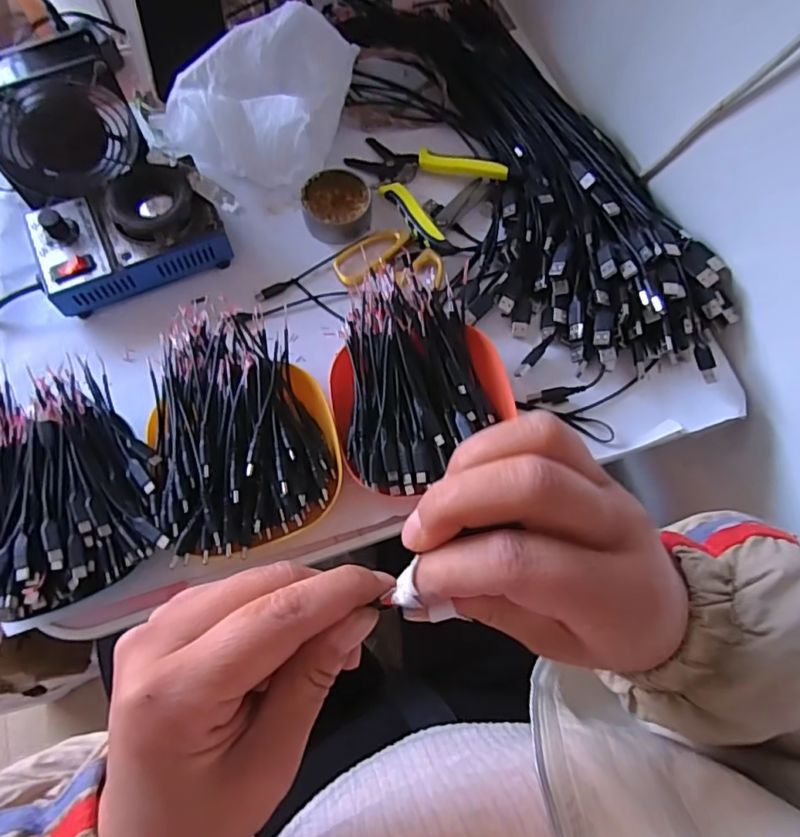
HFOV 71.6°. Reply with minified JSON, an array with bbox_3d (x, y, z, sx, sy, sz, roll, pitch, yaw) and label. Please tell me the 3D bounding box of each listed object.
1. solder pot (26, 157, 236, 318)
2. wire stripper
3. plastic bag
[{"bbox_3d":[-0.233,-0.160,0.472,0.152,0.053,0.097,-28,73,-11],"label":"solder pot"},{"bbox_3d":[0.013,-0.225,0.519,0.142,0.013,0.107,34,72,10],"label":"wire stripper"},{"bbox_3d":[-0.134,-0.298,0.508,0.145,0.088,0.129,24,71,7],"label":"plastic bag"}]

